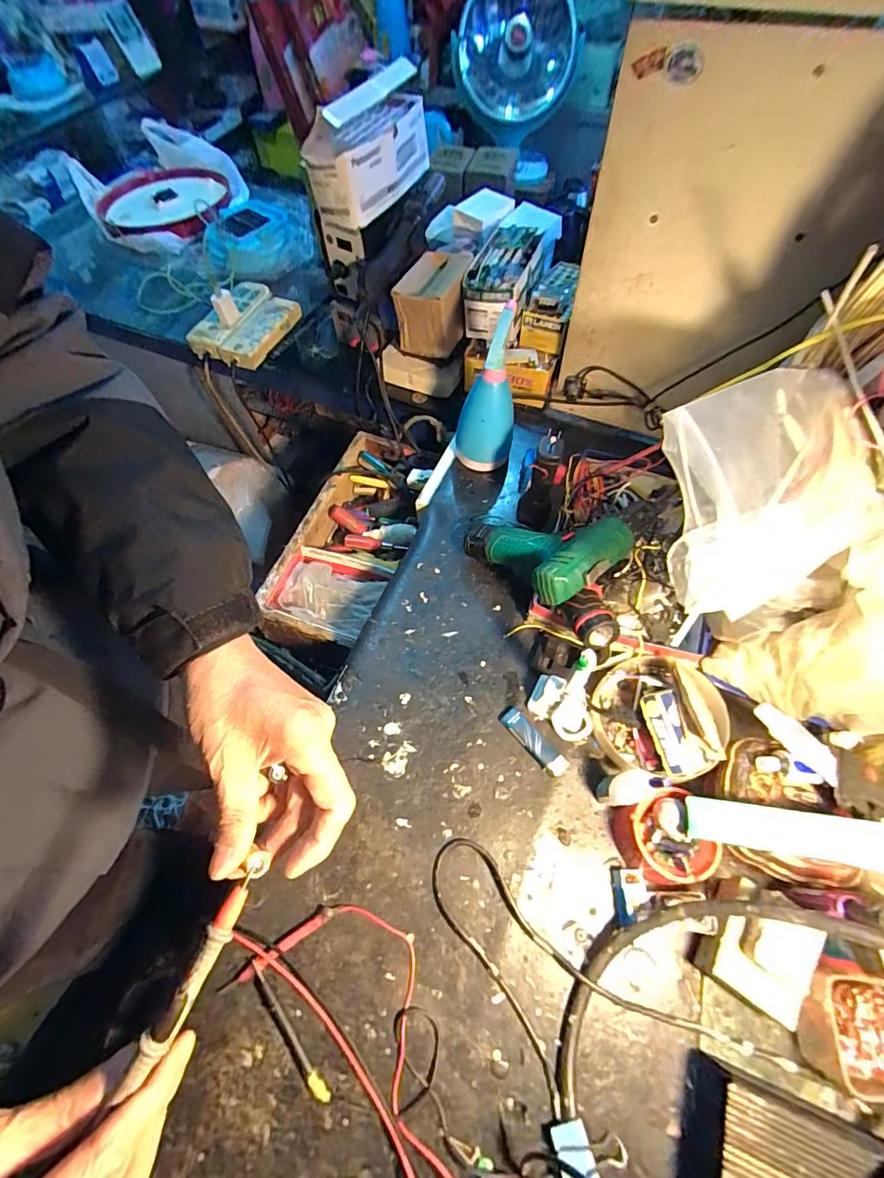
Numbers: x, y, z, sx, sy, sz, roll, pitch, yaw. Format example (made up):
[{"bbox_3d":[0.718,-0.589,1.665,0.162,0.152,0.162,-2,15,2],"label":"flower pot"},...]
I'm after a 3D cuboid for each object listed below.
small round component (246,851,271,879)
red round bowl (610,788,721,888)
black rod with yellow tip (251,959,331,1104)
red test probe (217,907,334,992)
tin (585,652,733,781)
[{"bbox_3d":[-0.105,0.157,0.270,0.013,0.004,0.014,10,74,-38],"label":"small round component"},{"bbox_3d":[0.211,0.240,0.454,0.074,0.051,0.074,-1,61,1],"label":"red round bowl"},{"bbox_3d":[-0.133,0.379,0.406,0.011,0.008,0.117,-38,67,-18],"label":"black rod with yellow tip"},{"bbox_3d":[-0.151,0.332,0.433,0.111,0.011,0.012,-31,65,-14],"label":"red test probe"},{"bbox_3d":[0.237,0.131,0.503,0.142,0.059,0.128,-9,61,-3],"label":"tin"}]

